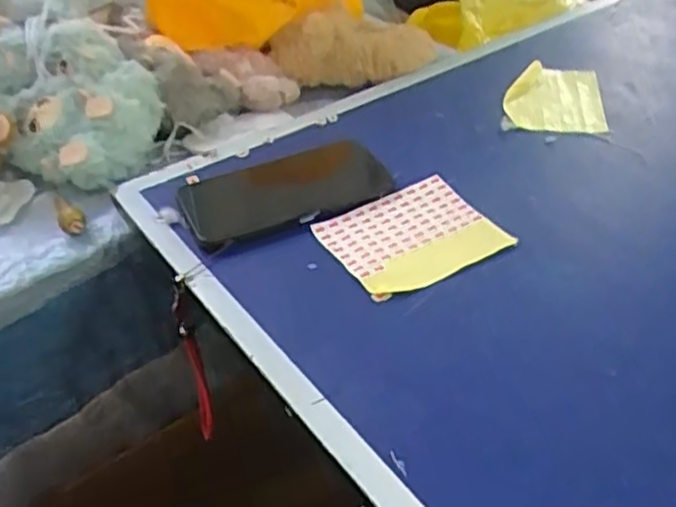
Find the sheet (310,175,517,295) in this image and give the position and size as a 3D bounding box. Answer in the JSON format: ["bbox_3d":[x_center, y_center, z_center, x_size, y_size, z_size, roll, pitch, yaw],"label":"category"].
[{"bbox_3d":[0.057,-0.013,0.536,0.124,0.009,0.096,-22,50,-22],"label":"sheet"}]

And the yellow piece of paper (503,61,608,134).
[{"bbox_3d":[0.210,-0.152,0.686,0.092,0.016,0.115,3,40,7],"label":"yellow piece of paper"}]

